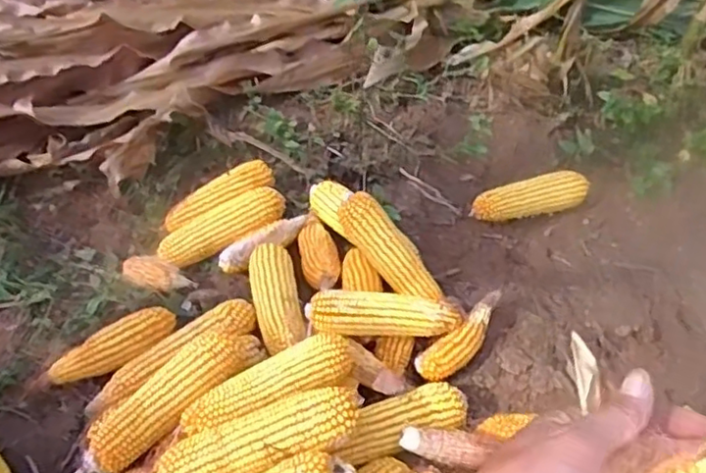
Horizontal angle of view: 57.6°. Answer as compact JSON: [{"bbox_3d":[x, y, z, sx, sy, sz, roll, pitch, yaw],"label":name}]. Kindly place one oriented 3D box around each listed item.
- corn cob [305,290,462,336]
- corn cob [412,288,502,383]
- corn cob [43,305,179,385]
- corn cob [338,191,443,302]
[{"bbox_3d":[0.041,0.099,0.814,0.196,0.043,0.053,-3,51,-6],"label":"corn cob"},{"bbox_3d":[0.149,0.134,0.844,0.154,0.042,0.046,-39,62,-21],"label":"corn cob"},{"bbox_3d":[-0.299,0.145,0.813,0.154,0.042,0.053,-30,58,-25],"label":"corn cob"},{"bbox_3d":[0.050,0.019,0.890,0.058,0.052,0.183,-39,88,-30],"label":"corn cob"}]

